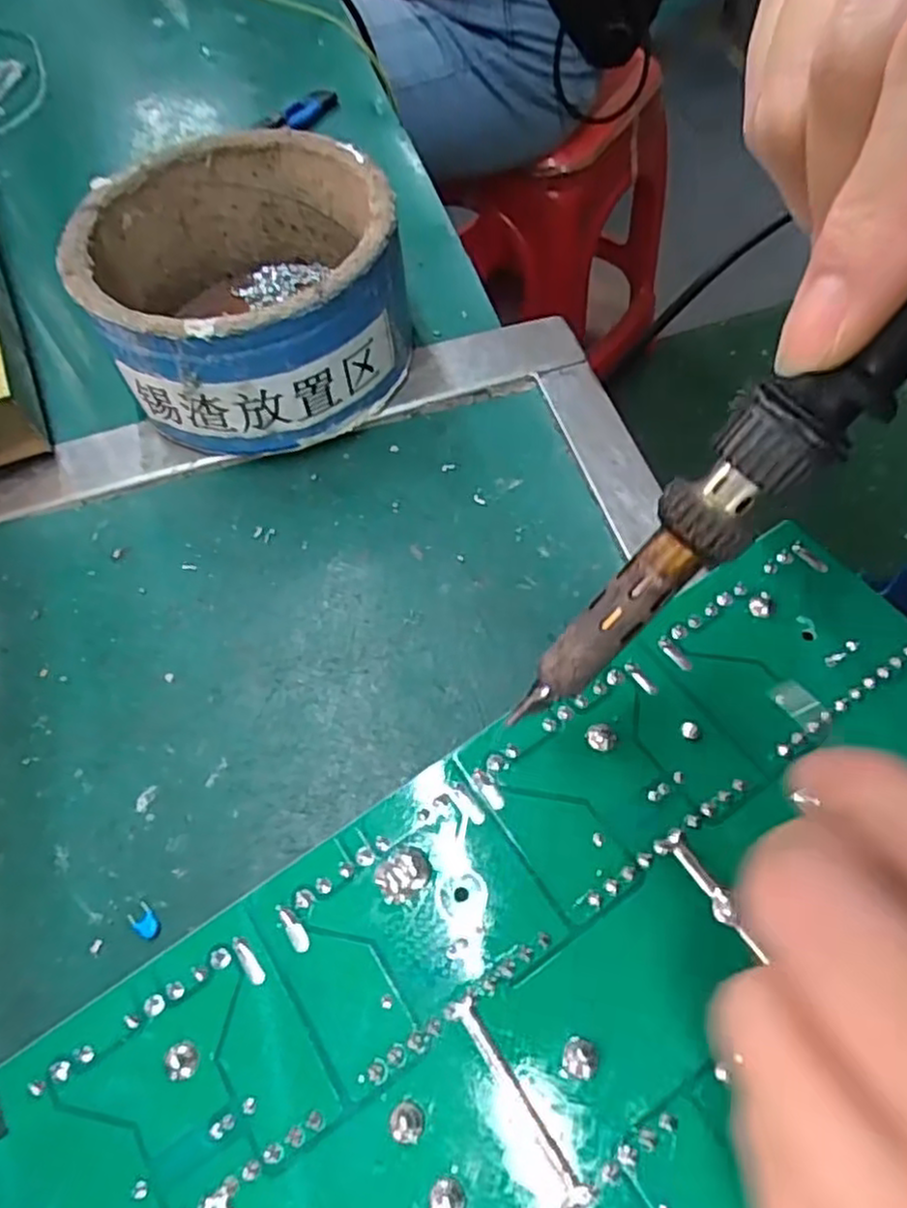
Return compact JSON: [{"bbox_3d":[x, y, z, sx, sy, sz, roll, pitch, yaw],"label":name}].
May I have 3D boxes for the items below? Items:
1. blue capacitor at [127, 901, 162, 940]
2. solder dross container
[{"bbox_3d":[-0.093,0.095,0.219,0.012,0.004,0.007,33,68,20],"label":"blue capacitor"},{"bbox_3d":[-0.079,-0.123,0.297,0.116,0.069,0.119,-19,61,-6],"label":"solder dross container"}]

